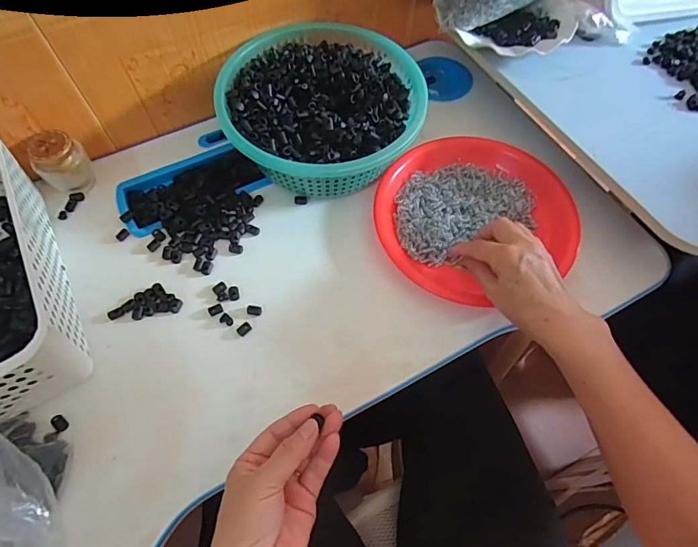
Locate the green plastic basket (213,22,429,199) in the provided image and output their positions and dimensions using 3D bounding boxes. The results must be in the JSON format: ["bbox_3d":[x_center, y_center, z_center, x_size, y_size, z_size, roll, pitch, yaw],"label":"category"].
[{"bbox_3d":[-0.034,-0.201,0.540,0.228,0.081,0.228,0,62,0],"label":"green plastic basket"}]

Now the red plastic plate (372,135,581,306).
[{"bbox_3d":[0.144,-0.077,0.524,0.226,0.021,0.219,0,62,0],"label":"red plastic plate"}]

